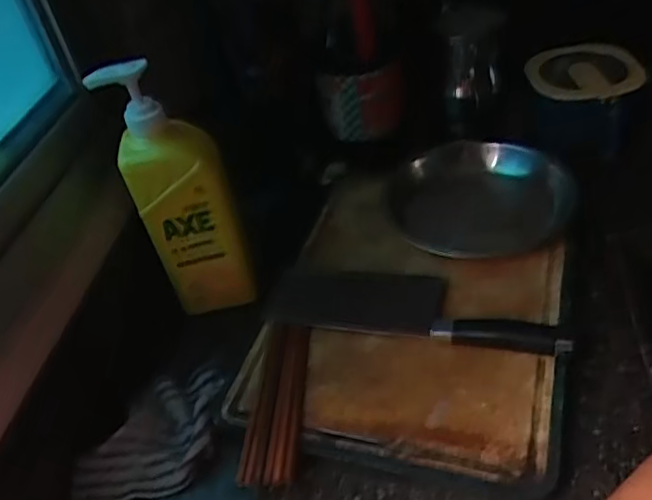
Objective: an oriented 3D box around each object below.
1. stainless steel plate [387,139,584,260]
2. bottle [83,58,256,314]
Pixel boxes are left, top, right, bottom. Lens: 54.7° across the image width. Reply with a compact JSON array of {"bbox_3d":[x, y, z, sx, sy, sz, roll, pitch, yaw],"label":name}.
[{"bbox_3d":[0.173,-0.056,0.705,0.197,0.035,0.169,-4,42,8],"label":"stainless steel plate"},{"bbox_3d":[-0.137,-0.053,0.605,0.088,0.250,0.072,-21,42,-11],"label":"bottle"}]

